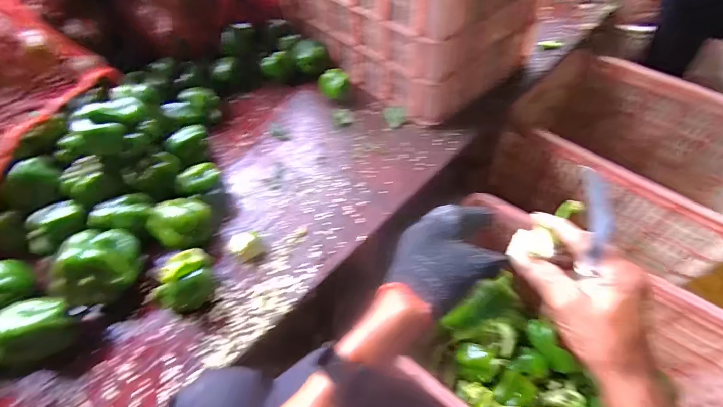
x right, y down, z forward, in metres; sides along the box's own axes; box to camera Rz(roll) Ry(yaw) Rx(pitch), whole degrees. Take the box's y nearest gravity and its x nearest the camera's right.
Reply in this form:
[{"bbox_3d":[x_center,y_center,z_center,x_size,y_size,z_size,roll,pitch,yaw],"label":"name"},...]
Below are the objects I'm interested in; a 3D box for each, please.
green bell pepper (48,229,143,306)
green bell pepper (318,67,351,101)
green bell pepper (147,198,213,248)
[{"bbox_3d":[-0.376,0.092,0.533,0.079,0.096,0.112,1,54,5],"label":"green bell pepper"},{"bbox_3d":[-0.054,-0.250,0.761,0.064,0.049,0.067,-16,55,-7],"label":"green bell pepper"},{"bbox_3d":[-0.279,0.034,0.573,0.086,0.069,0.066,-32,58,-18],"label":"green bell pepper"}]

